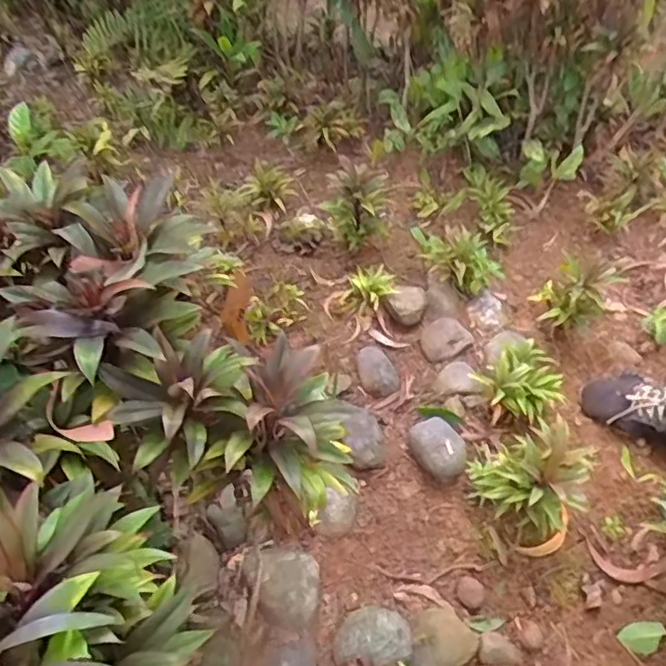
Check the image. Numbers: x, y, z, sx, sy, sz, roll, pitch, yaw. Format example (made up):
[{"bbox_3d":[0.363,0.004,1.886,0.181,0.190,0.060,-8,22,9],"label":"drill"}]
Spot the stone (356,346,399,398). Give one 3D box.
[{"bbox_3d":[0.078,0.069,1.139,0.063,0.026,0.114,-22,50,-18],"label":"stone"}]

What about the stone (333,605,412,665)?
[{"bbox_3d":[0.053,0.406,0.824,0.106,0.041,0.085,-9,48,-7],"label":"stone"}]

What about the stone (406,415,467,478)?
[{"bbox_3d":[0.172,0.183,1.012,0.082,0.056,0.115,-15,49,-12],"label":"stone"}]

